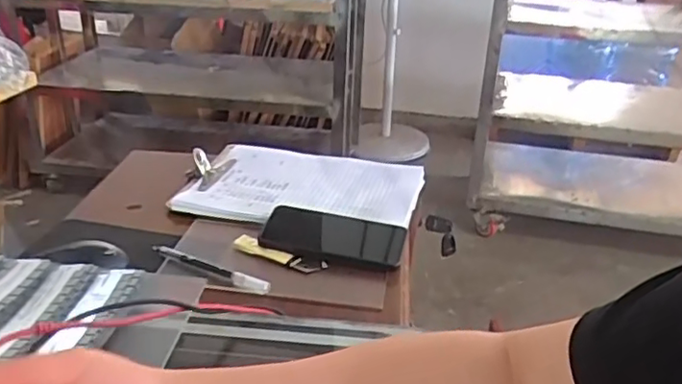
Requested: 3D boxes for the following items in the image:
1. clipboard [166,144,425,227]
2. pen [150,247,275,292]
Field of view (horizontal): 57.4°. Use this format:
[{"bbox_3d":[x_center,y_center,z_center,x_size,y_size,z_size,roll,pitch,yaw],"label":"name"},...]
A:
[{"bbox_3d":[-0.050,-0.017,0.870,0.313,0.022,0.224,5,26,7],"label":"clipboard"},{"bbox_3d":[-0.142,0.082,0.678,0.146,0.009,0.013,16,29,21],"label":"pen"}]

